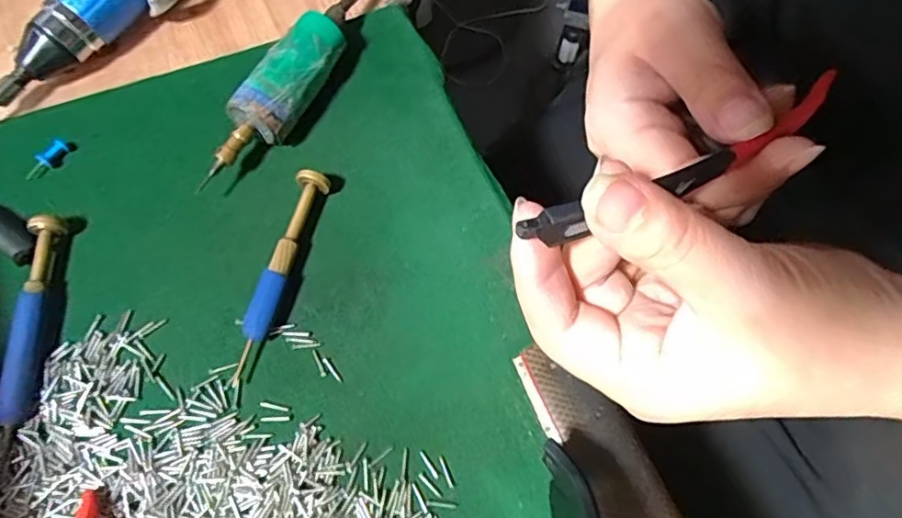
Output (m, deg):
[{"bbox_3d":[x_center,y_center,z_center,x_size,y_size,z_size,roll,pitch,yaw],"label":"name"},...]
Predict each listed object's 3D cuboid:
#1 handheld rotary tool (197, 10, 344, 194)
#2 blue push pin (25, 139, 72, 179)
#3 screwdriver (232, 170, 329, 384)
[{"bbox_3d":[-0.082,-0.074,0.279,0.024,0.030,0.097,25,69,8],"label":"handheld rotary tool"},{"bbox_3d":[-0.189,-0.046,0.275,0.007,0.007,0.023,27,70,9],"label":"blue push pin"},{"bbox_3d":[-0.074,0.006,0.255,0.013,0.014,0.095,14,68,4],"label":"screwdriver"}]

